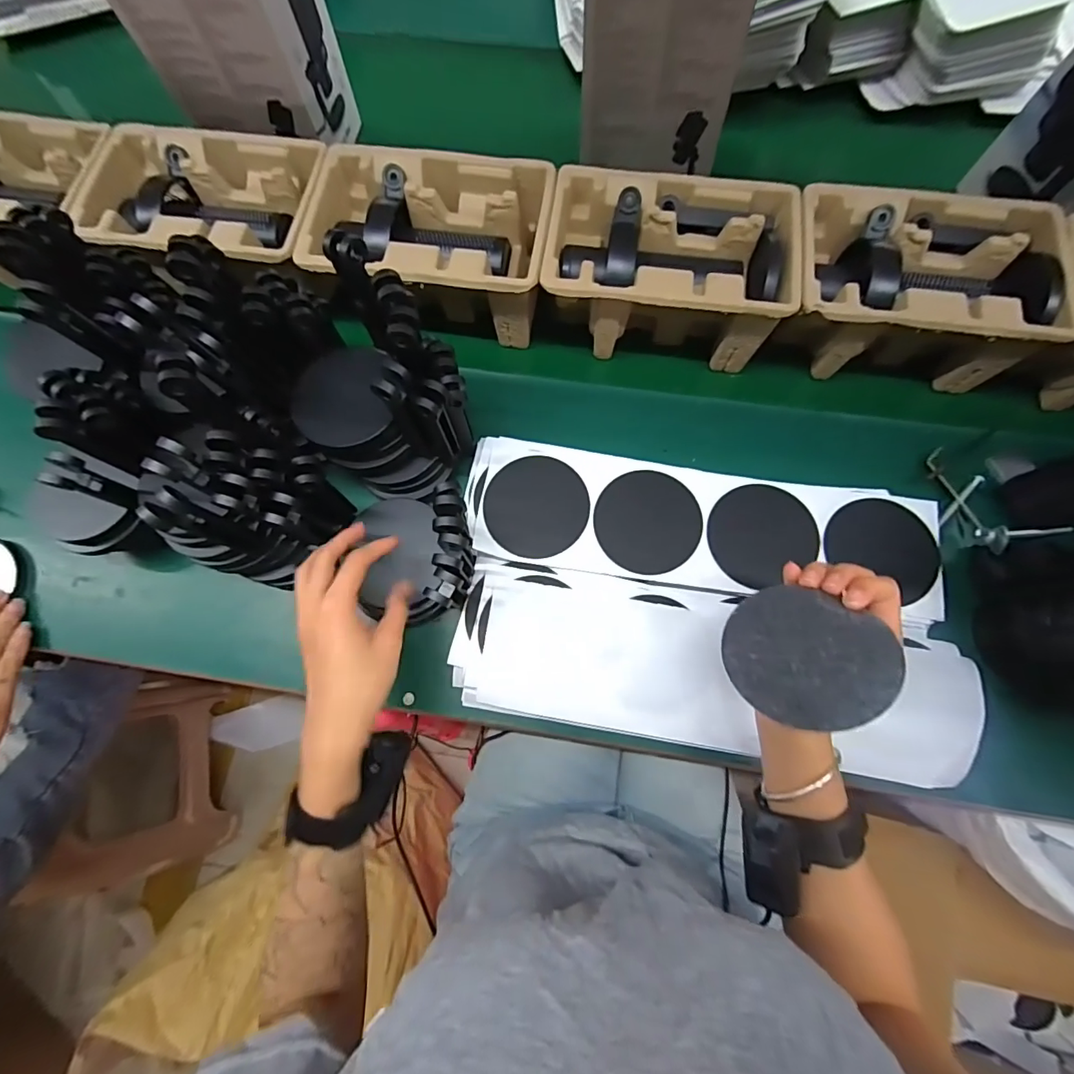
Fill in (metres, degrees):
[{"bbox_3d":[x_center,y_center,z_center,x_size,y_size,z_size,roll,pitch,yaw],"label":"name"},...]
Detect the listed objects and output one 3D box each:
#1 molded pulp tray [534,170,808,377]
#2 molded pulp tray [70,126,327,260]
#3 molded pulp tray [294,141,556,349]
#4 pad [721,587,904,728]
[{"bbox_3d":[0.125,-0.259,0.492,0.224,0.097,0.143,6,72,3],"label":"molded pulp tray"},{"bbox_3d":[-0.330,-0.335,0.501,0.231,0.049,0.154,6,72,3],"label":"molded pulp tray"},{"bbox_3d":[-0.102,-0.291,0.508,0.232,0.098,0.151,8,72,4],"label":"molded pulp tray"},{"bbox_3d":[0.164,0.070,0.300,0.091,0.004,0.088,-14,46,15],"label":"pad"}]

